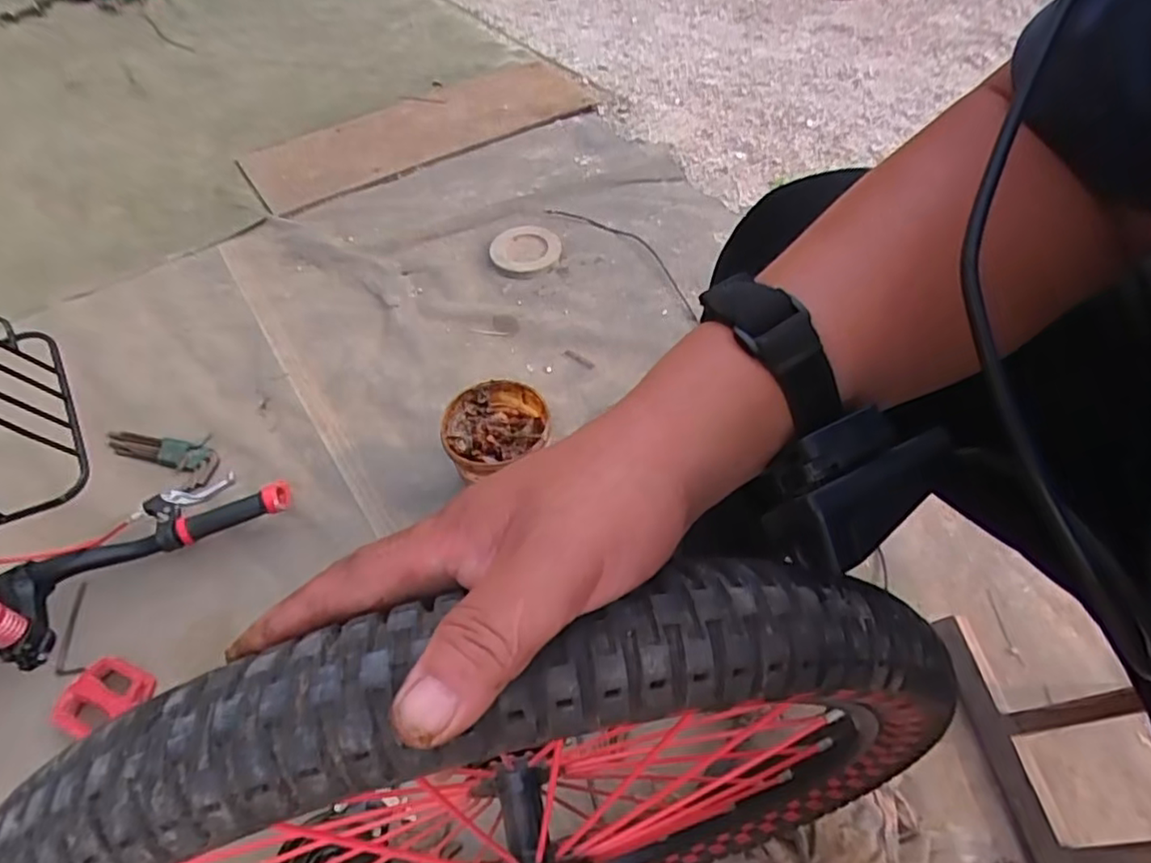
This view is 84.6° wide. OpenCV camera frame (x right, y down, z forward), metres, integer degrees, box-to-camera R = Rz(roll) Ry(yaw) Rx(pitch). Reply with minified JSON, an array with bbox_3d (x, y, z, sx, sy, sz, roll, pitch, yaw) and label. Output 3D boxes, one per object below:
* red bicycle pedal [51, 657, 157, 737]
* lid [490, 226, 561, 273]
[{"bbox_3d":[-0.489,0.277,0.656,0.071,0.026,0.075,17,54,14],"label":"red bicycle pedal"},{"bbox_3d":[-0.081,-0.327,1.113,0.108,0.017,0.129,23,55,2],"label":"lid"}]

